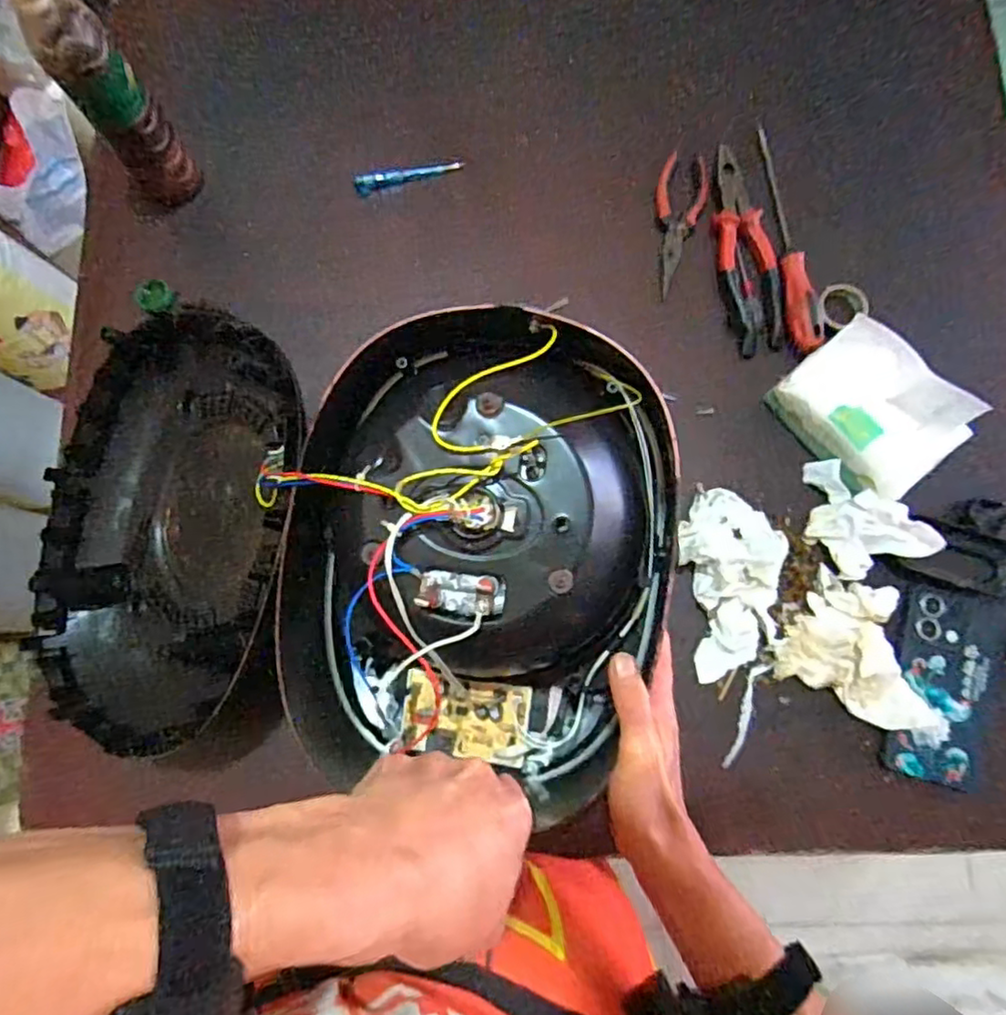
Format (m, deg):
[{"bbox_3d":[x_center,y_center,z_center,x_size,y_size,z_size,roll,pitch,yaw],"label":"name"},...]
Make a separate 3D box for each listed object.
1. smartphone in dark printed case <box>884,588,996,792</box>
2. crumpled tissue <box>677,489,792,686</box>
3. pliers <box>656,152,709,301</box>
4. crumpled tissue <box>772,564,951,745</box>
[{"bbox_3d":[0.373,0.150,0.544,0.078,0.009,0.159,9,80,2],"label":"smartphone in dark printed case"},{"bbox_3d":[0.205,0.065,0.562,0.090,0.034,0.160,-4,80,0],"label":"crumpled tissue"},{"bbox_3d":[0.171,-0.280,0.631,0.046,0.013,0.146,11,80,2],"label":"pliers"},{"bbox_3d":[0.317,0.122,0.537,0.148,0.025,0.106,26,81,5],"label":"crumpled tissue"}]

